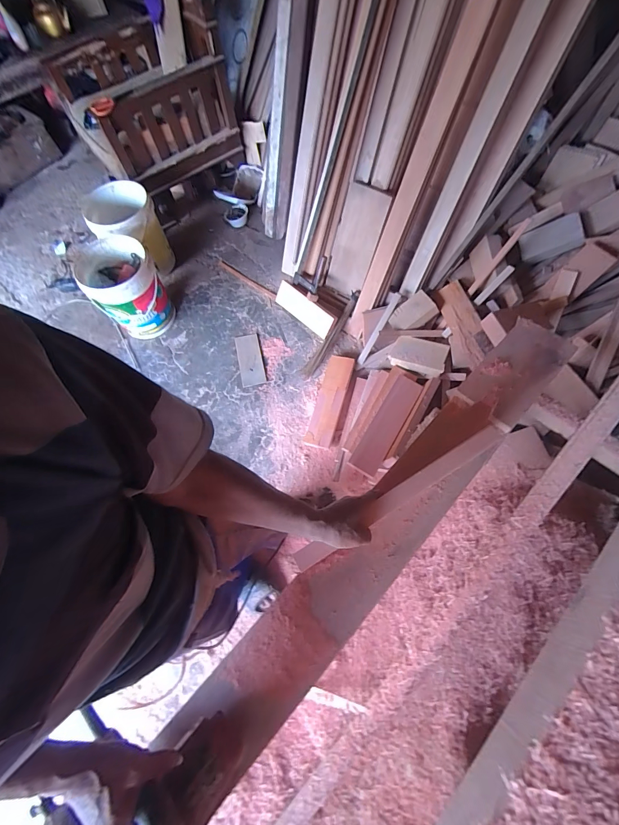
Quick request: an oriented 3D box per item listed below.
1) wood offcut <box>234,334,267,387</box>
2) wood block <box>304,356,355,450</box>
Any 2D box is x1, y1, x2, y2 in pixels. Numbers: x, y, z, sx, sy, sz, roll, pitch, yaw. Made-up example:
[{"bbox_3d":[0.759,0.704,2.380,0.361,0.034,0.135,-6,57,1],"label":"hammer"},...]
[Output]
[{"bbox_3d":[-0.284,-0.252,1.636,0.112,0.018,0.271,-13,67,-2],"label":"wood offcut"},{"bbox_3d":[0.089,-0.055,1.503,0.120,0.054,0.428,15,68,9],"label":"wood block"}]

